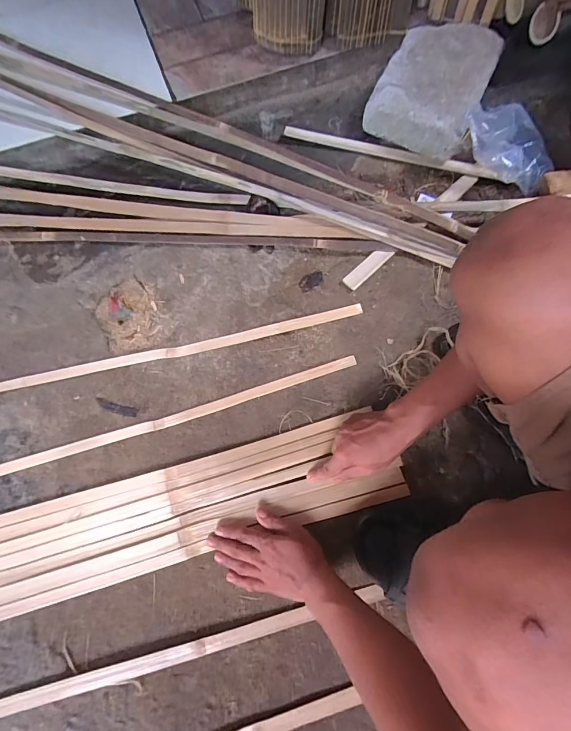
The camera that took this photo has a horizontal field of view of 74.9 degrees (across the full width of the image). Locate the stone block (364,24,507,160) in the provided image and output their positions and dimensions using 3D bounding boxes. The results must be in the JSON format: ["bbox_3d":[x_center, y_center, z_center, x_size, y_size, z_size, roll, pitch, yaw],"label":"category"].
[{"bbox_3d":[0.305,-0.575,0.773,0.193,0.087,0.292,25,74,7],"label":"stone block"}]

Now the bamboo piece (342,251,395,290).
[{"bbox_3d":[0.154,-0.184,0.695,0.030,0.012,0.109,43,77,12],"label":"bamboo piece"}]

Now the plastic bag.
[{"bbox_3d":[0.424,-0.420,0.710,0.177,0.099,0.117,31,75,9],"label":"plastic bag"}]

